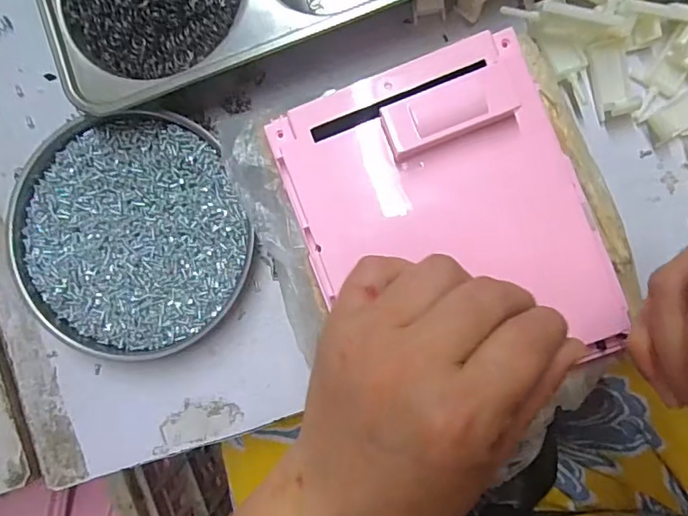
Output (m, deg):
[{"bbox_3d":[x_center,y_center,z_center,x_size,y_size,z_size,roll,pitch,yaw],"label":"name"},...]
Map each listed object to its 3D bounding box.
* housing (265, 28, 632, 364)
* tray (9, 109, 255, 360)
[{"bbox_3d":[0.045,-0.018,0.237,0.126,0.026,0.146,-20,88,4],"label":"housing"},{"bbox_3d":[-0.118,-0.012,0.293,0.129,0.029,0.130,0,89,4],"label":"tray"}]

